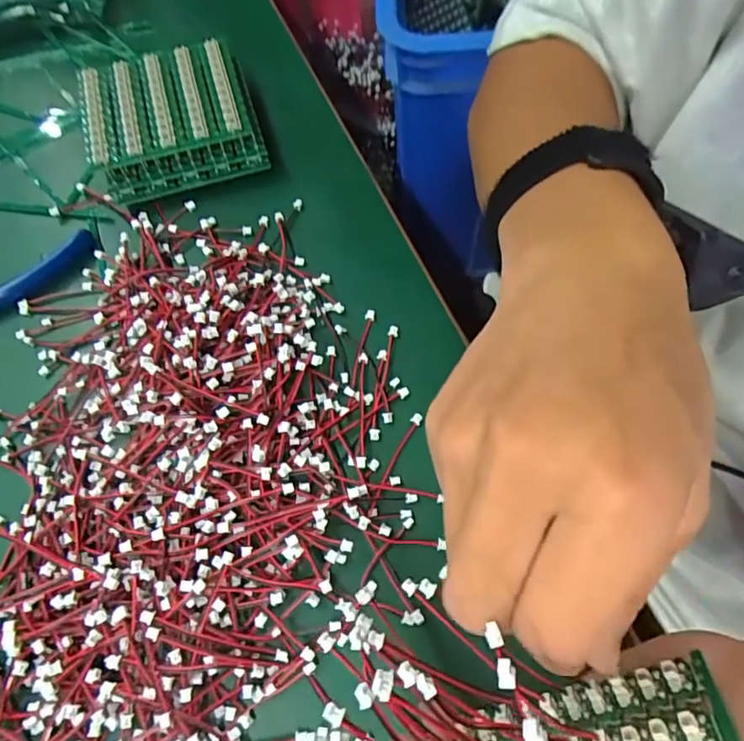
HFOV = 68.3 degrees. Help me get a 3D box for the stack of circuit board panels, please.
[{"bbox_3d":[-0.114,-0.143,0.311,0.091,0.024,0.081,-17,67,-5],"label":"stack of circuit board panels"}]

